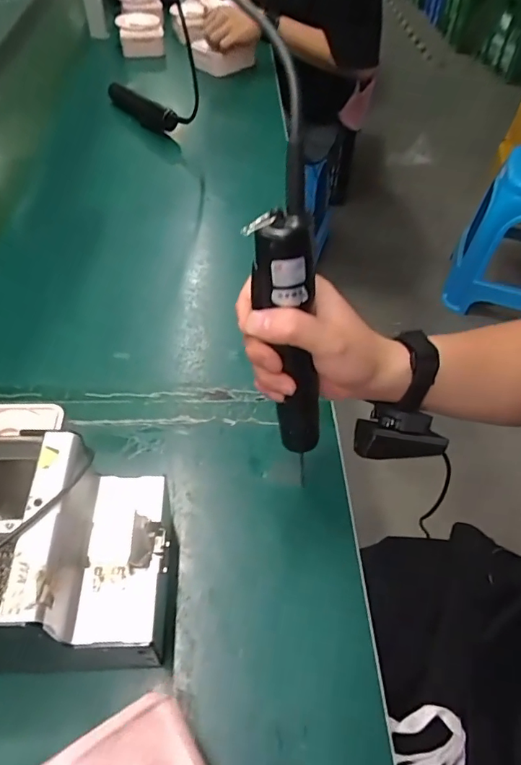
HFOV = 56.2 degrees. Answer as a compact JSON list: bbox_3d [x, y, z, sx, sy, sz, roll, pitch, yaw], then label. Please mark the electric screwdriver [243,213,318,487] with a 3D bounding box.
[{"bbox_3d":[0.023,-0.018,0.355,0.034,0.205,0.026,-25,41,-19],"label":"electric screwdriver"}]

